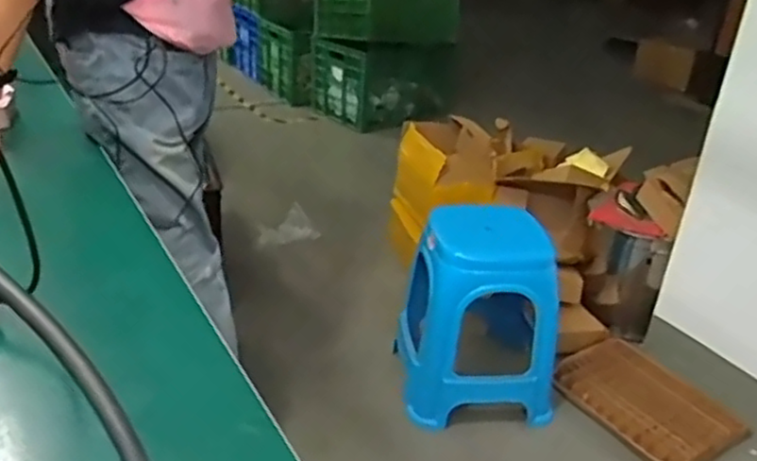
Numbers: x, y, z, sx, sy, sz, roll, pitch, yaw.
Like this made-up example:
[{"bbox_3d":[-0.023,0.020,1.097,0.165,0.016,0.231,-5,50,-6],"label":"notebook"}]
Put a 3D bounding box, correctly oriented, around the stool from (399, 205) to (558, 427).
[{"bbox_3d":[0.251,0.205,1.731,0.365,0.451,0.289,1,27,-8],"label":"stool"}]

